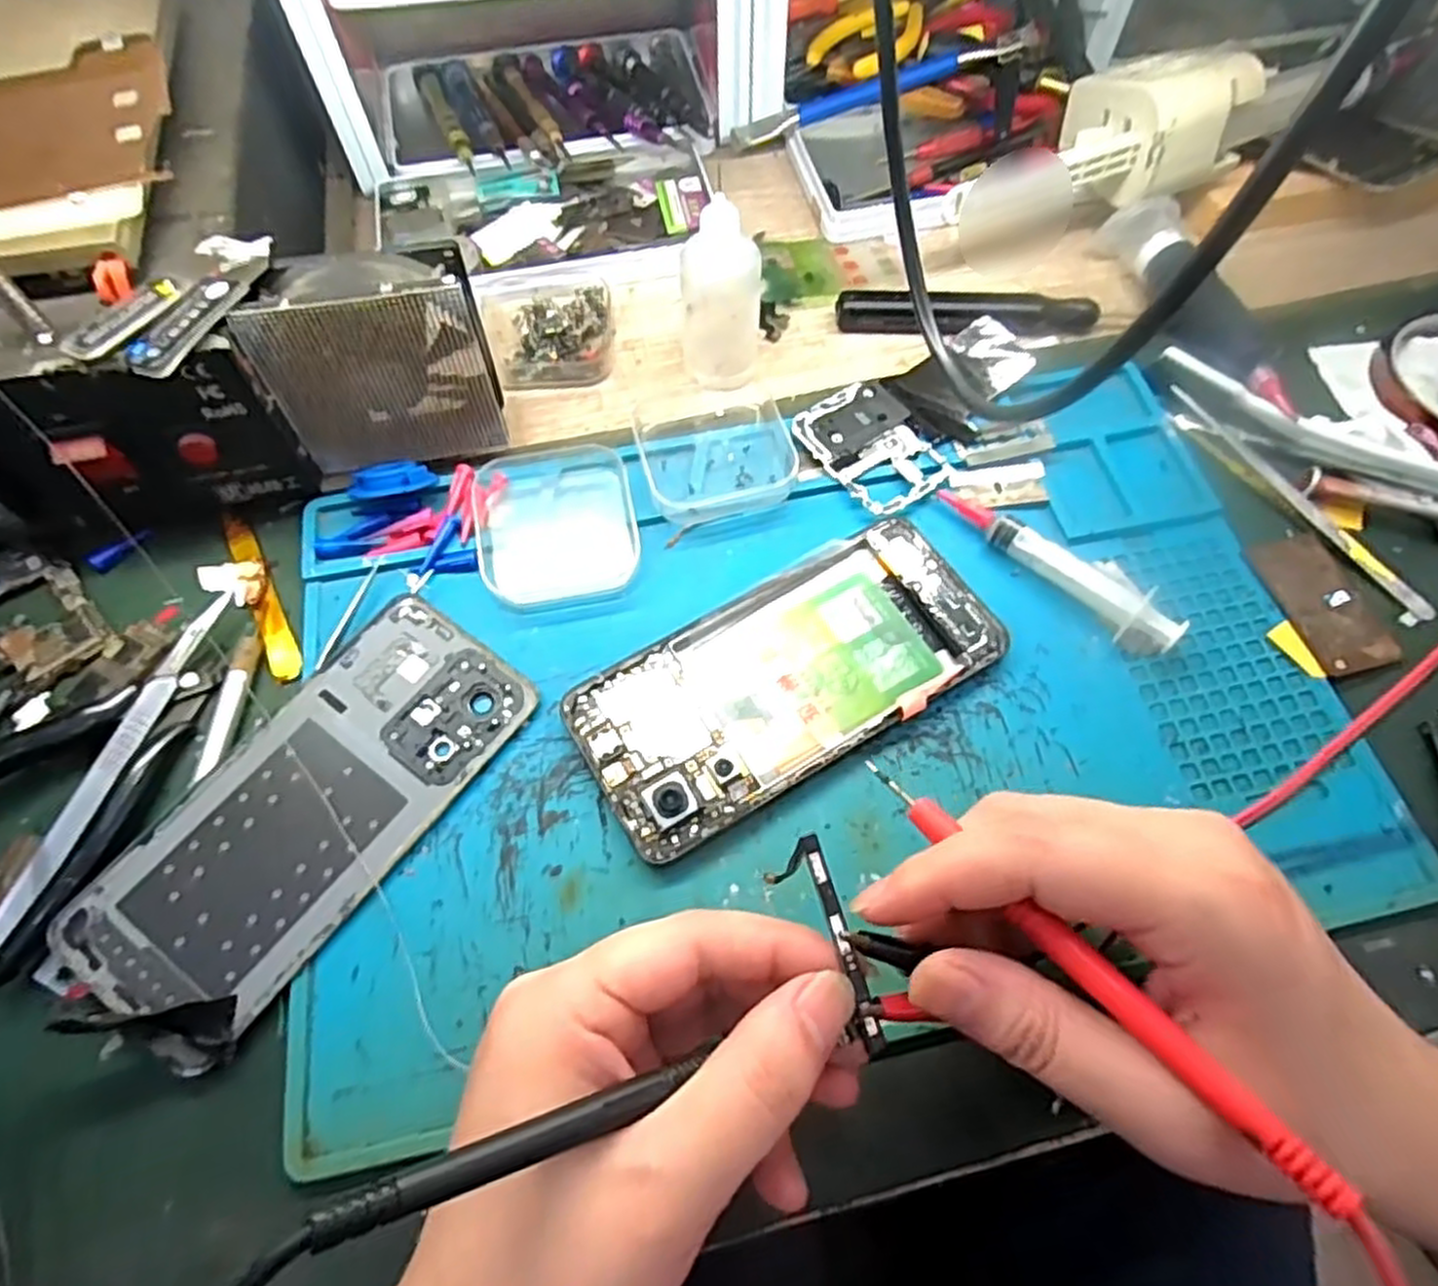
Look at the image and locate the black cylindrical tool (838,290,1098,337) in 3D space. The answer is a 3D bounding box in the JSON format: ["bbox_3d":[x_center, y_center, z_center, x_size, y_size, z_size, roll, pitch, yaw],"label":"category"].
[{"bbox_3d":[0.121,-0.163,0.385,0.124,0.017,0.017,1,65,1],"label":"black cylindrical tool"}]

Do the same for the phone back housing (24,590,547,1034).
[{"bbox_3d":[-0.139,0.056,0.268,0.071,0.009,0.159,33,69,14],"label":"phone back housing"}]

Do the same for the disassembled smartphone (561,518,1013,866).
[{"bbox_3d":[0.027,0.012,0.291,0.157,0.008,0.072,-29,68,-13],"label":"disassembled smartphone"}]

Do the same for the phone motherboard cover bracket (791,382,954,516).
[{"bbox_3d":[0.067,-0.087,0.338,0.049,0.004,0.064,-30,68,-14],"label":"phone motherboard cover bracket"}]

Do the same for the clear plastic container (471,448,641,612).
[{"bbox_3d":[-0.067,-0.049,0.324,0.063,0.018,0.074,-13,65,-6],"label":"clear plastic container"}]

